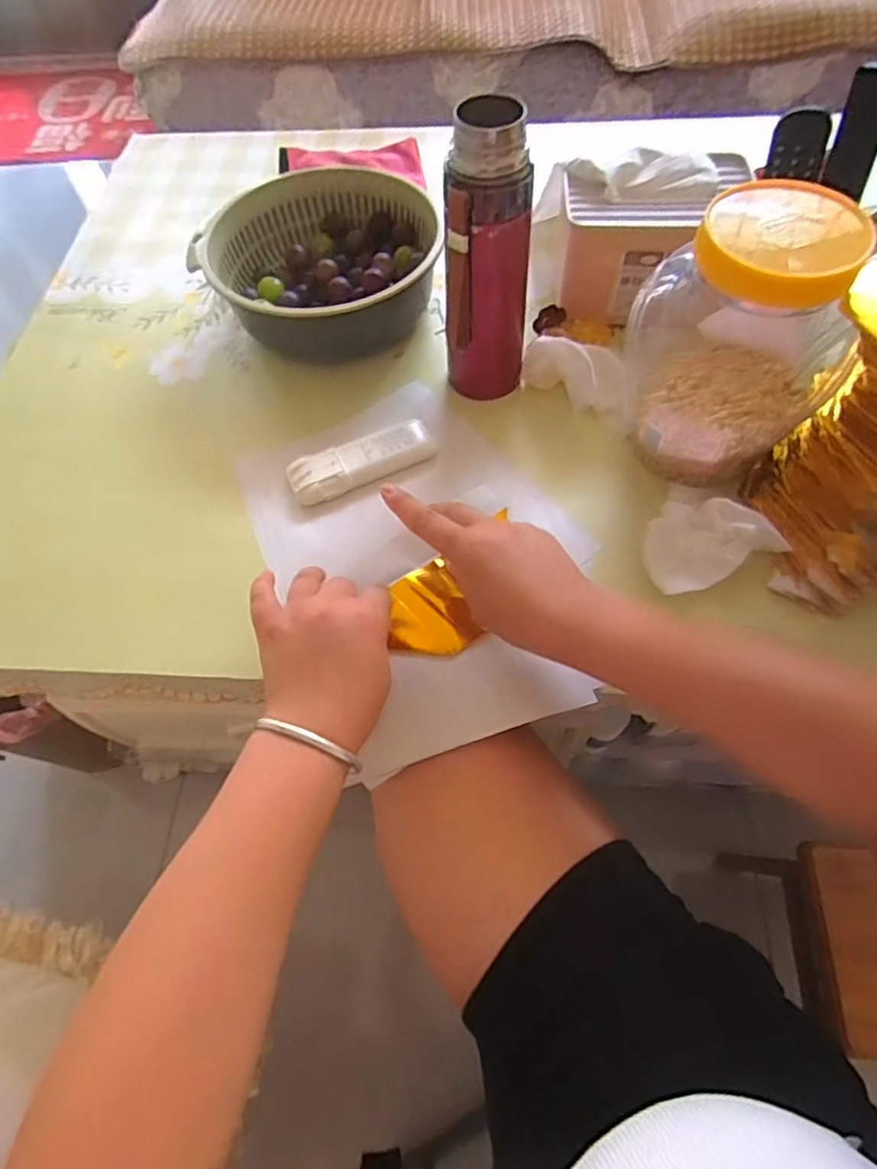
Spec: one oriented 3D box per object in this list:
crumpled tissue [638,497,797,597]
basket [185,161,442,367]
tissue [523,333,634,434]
[{"bbox_3d":[0.199,-0.037,0.456,0.095,0.020,0.066,-24,62,-10],"label":"crumpled tissue"},{"bbox_3d":[-0.111,-0.308,0.598,0.223,0.083,0.170,-18,61,-7],"label":"basket"},{"bbox_3d":[0.124,-0.186,0.532,0.106,0.053,0.036,33,68,19],"label":"tissue"}]

